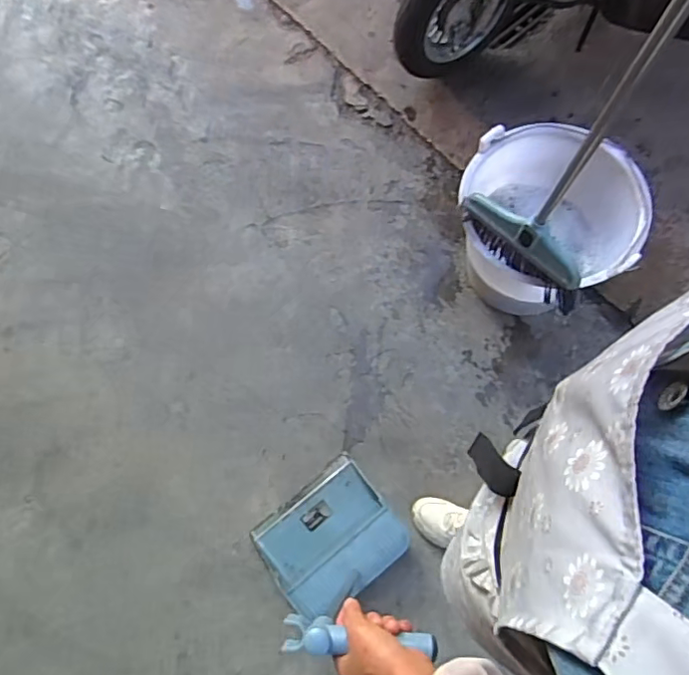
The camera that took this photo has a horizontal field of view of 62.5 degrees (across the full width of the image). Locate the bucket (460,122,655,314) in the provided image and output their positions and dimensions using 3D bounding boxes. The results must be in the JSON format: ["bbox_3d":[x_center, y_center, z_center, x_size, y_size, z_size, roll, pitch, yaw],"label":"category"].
[{"bbox_3d":[0.435,-0.245,1.285,0.351,0.341,0.352,0,75,1],"label":"bucket"}]

